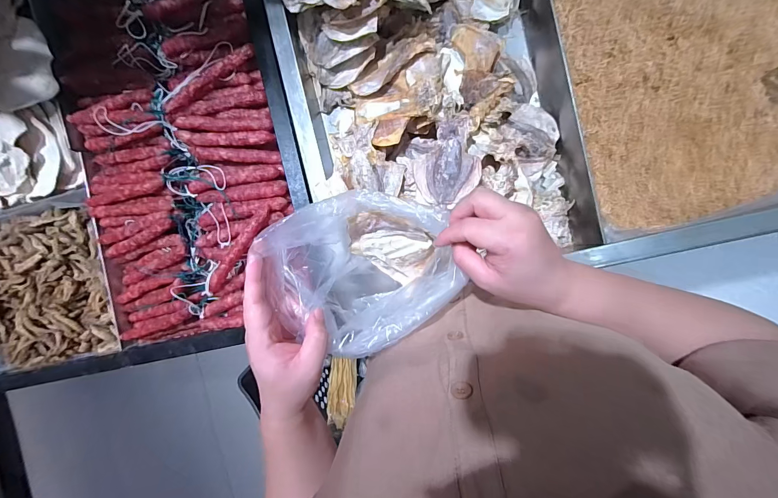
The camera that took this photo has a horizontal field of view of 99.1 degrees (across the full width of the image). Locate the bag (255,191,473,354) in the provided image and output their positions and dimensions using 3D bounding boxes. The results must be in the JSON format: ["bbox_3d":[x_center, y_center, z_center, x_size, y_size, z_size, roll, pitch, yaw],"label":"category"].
[{"bbox_3d":[-0.019,0.024,0.363,0.169,0.134,0.159,-11,94,9],"label":"bag"}]

